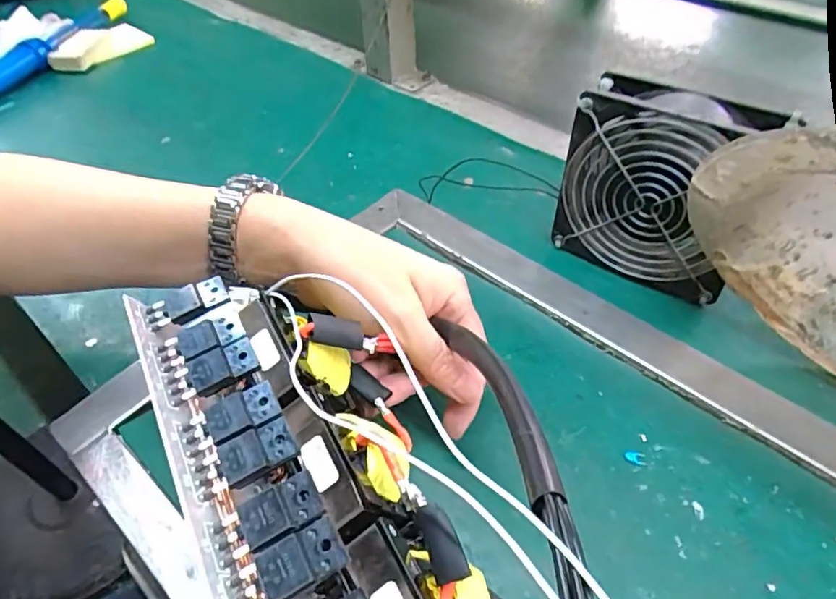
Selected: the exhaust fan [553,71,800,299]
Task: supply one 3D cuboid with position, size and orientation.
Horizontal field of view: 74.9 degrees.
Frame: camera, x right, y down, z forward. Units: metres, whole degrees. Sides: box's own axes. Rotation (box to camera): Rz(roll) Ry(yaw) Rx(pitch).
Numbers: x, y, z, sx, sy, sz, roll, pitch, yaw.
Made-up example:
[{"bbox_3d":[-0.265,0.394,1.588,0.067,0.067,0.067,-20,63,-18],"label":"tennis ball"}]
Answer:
[{"bbox_3d":[0.156,-0.070,0.356,0.111,0.122,0.047,29,55,25],"label":"exhaust fan"}]

